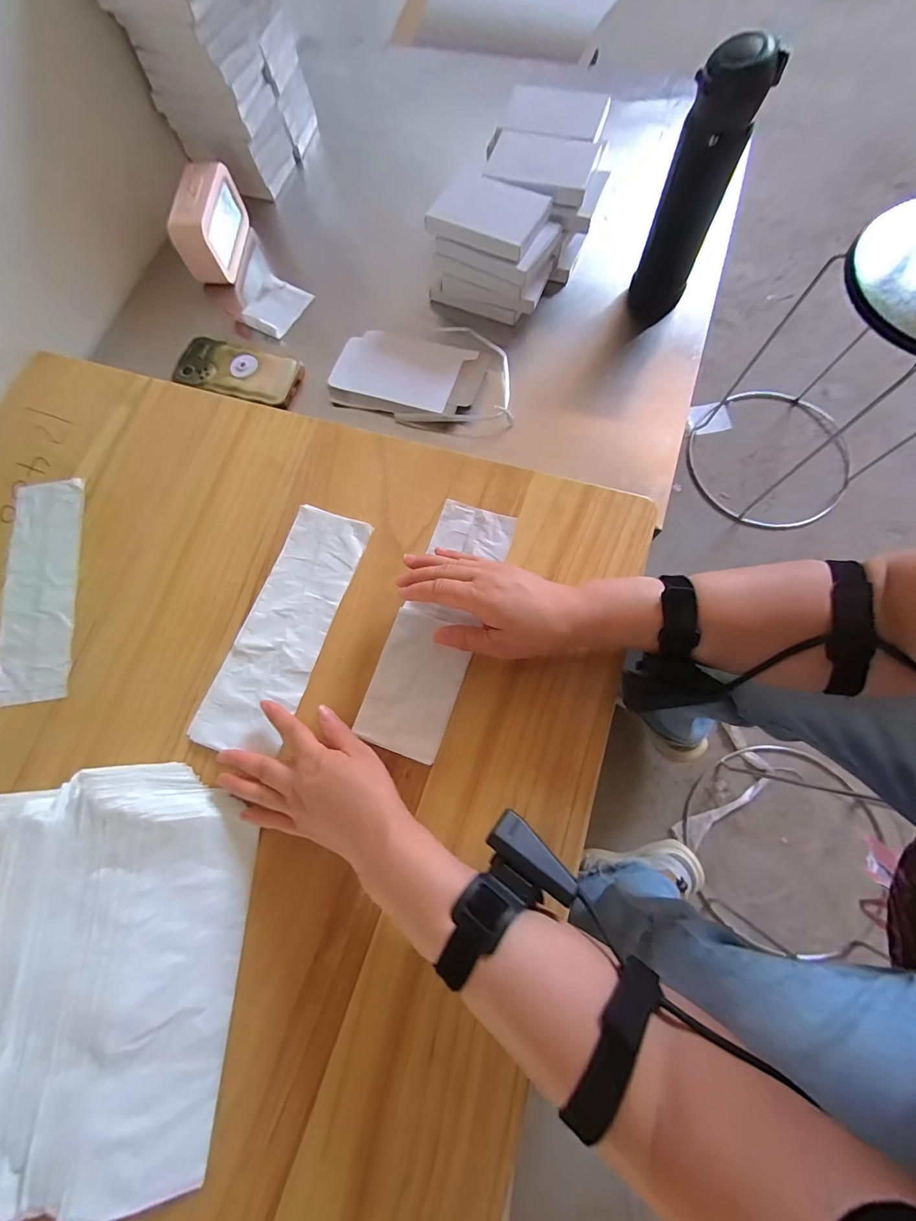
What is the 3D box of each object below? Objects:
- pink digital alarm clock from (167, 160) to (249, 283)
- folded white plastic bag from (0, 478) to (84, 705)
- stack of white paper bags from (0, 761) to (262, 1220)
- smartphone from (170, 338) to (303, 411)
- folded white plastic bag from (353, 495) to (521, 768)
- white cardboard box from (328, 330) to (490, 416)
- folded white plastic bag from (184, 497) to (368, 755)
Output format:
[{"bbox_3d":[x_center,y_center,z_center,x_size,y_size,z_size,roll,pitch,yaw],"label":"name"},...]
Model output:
[{"bbox_3d":[-0.342,-0.534,0.590,0.049,0.080,0.141,3,75,5],"label":"pink digital alarm clock"},{"bbox_3d":[-0.436,-0.028,0.444,0.079,0.006,0.240,-10,74,1],"label":"folded white plastic bag"},{"bbox_3d":[-0.289,0.277,0.328,0.217,0.041,0.293,1,75,5],"label":"stack of white paper bags"},{"bbox_3d":[-0.286,-0.308,0.554,0.160,0.016,0.079,15,77,8],"label":"smartphone"},{"bbox_3d":[-0.018,0.010,0.415,0.079,0.008,0.251,18,76,8],"label":"folded white plastic bag"},{"bbox_3d":[-0.062,-0.300,0.537,0.179,0.031,0.107,14,76,8],"label":"white cardboard box"},{"bbox_3d":[-0.168,0.015,0.421,0.086,0.006,0.248,21,77,8],"label":"folded white plastic bag"}]

